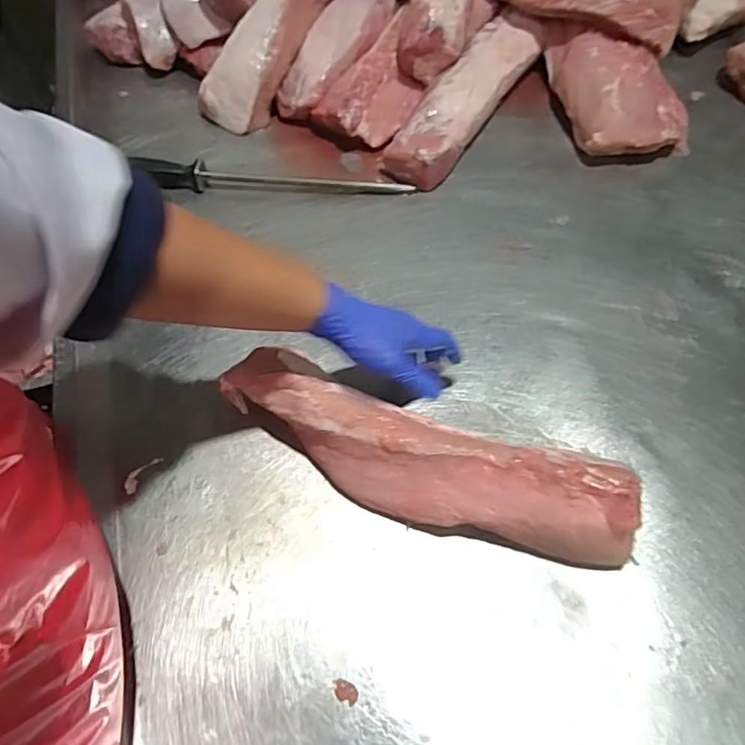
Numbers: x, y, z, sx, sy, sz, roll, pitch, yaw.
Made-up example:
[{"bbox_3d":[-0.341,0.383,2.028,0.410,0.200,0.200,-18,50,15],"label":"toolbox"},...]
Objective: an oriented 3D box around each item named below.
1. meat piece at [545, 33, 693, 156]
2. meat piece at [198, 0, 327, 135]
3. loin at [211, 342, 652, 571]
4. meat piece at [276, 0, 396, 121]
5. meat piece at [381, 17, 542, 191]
[{"bbox_3d":[0.363,-0.411,0.837,0.154,0.091,0.227,-7,56,-1],"label":"meat piece"},{"bbox_3d":[-0.170,-0.498,0.858,0.108,0.057,0.265,29,90,18],"label":"meat piece"},{"bbox_3d":[0.035,0.079,0.523,0.391,0.078,0.094,21,62,15],"label":"loin"},{"bbox_3d":[-0.045,-0.516,0.874,0.089,0.051,0.289,26,75,17],"label":"meat piece"},{"bbox_3d":[0.139,-0.415,0.849,0.098,0.077,0.377,25,61,19],"label":"meat piece"}]

